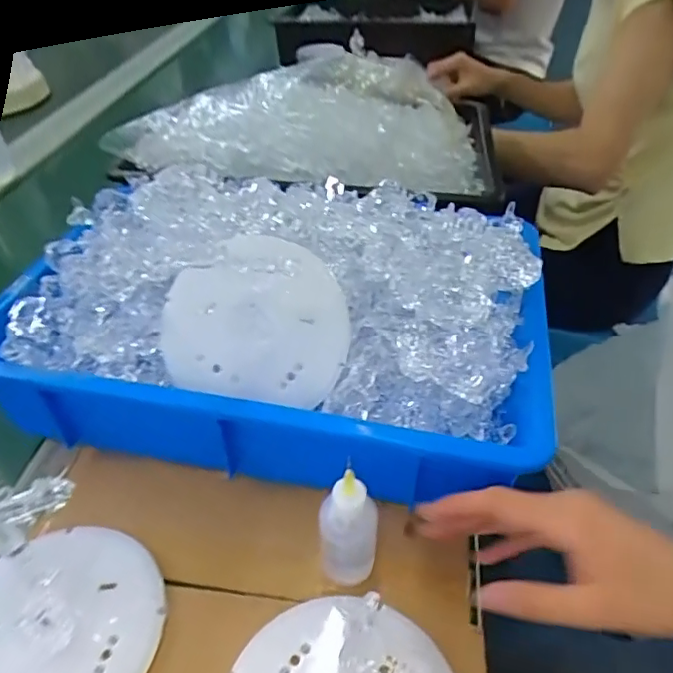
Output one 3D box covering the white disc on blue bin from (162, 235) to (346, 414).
[{"bbox_3d":[-0.058,-0.011,0.381,0.129,0.108,0.020,8,6,7],"label":"white disc on blue bin"}]

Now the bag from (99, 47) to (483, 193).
[{"bbox_3d":[-0.042,-0.236,0.614,0.400,0.096,0.169,8,42,11],"label":"bag"}]

